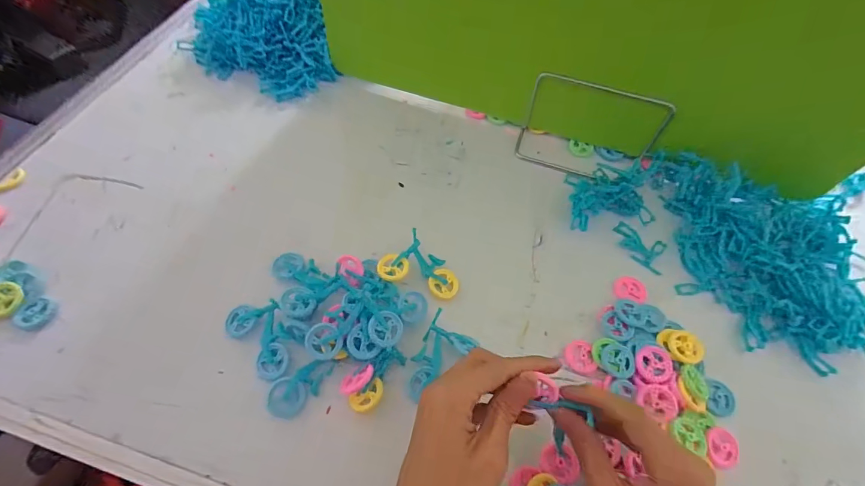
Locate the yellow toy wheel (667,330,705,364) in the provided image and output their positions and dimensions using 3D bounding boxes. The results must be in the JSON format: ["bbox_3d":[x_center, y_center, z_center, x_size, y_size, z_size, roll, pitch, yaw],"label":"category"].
[{"bbox_3d":[0.227,0.093,0.354,0.030,0.005,0.030,2,59,-3],"label":"yellow toy wheel"}]

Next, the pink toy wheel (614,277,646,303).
[{"bbox_3d":[0.197,0.045,0.394,0.028,0.005,0.030,2,59,-3],"label":"pink toy wheel"}]

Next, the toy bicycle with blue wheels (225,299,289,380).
[{"bbox_3d":[-0.145,0.077,0.340,0.043,0.016,0.074,-38,69,-24],"label":"toy bicycle with blue wheels"}]

